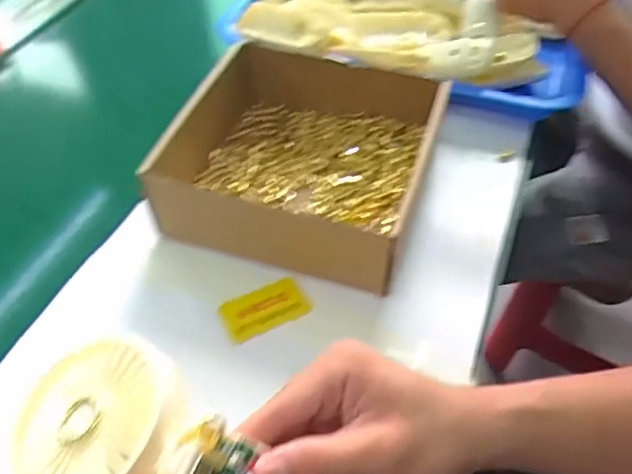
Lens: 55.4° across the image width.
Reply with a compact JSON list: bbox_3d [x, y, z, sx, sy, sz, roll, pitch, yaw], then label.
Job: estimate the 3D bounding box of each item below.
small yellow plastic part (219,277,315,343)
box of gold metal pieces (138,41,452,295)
[{"bbox_3d":[-0.040,0.054,0.460,0.066,0.008,0.037,-18,52,-16],"label":"small yellow plastic part"},{"bbox_3d":[-0.010,-0.069,0.525,0.205,0.083,0.202,15,58,10],"label":"box of gold metal pieces"}]

